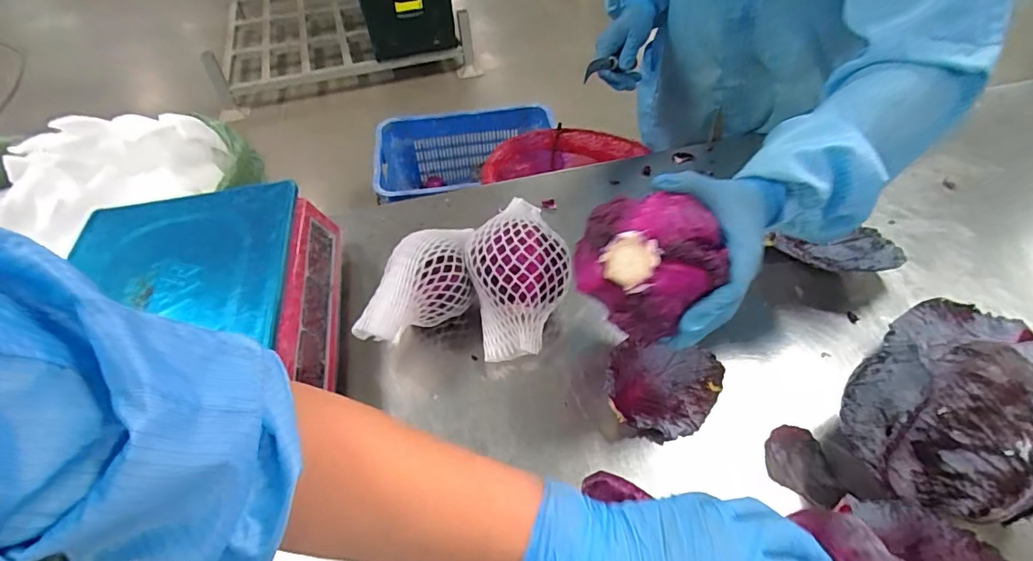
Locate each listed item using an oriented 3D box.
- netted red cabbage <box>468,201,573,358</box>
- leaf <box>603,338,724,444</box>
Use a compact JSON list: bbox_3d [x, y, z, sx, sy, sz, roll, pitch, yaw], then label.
[{"bbox_3d":[0.003,-0.004,0.550,0.106,0.104,0.149,-11,49,-6],"label":"netted red cabbage"},{"bbox_3d":[0.142,0.106,0.488,0.105,0.041,0.079,5,49,8],"label":"leaf"}]

